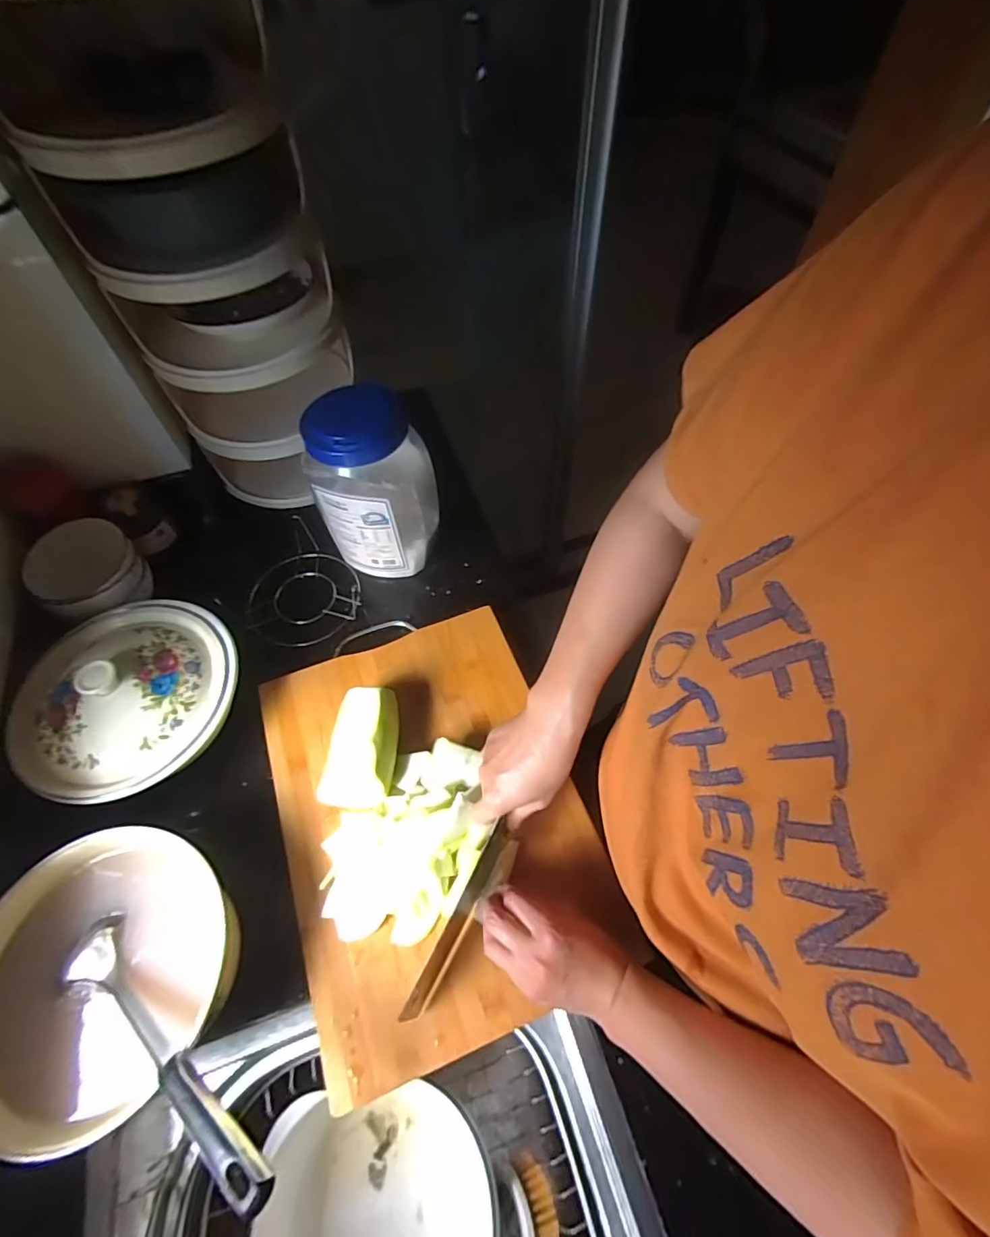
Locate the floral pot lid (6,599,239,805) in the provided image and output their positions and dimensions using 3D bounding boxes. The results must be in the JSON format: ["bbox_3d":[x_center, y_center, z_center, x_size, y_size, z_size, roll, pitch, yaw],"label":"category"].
[{"bbox_3d":[-0.383,0.067,0.536,0.203,0.055,0.213,-1,59,2],"label":"floral pot lid"}]

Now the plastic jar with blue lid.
[{"bbox_3d":[-0.139,-0.163,0.649,0.119,0.208,0.121,-1,59,2],"label":"plastic jar with blue lid"}]

